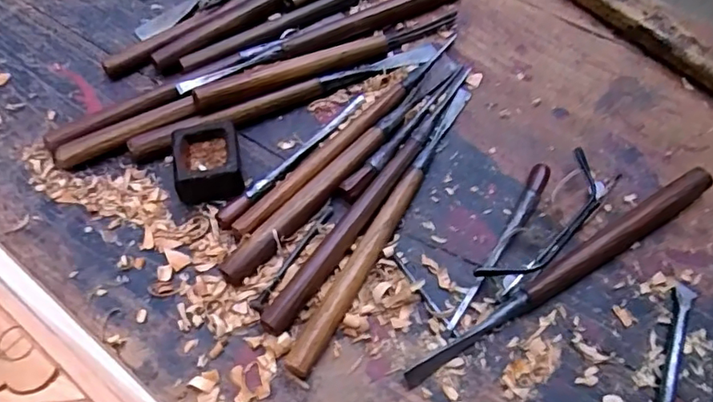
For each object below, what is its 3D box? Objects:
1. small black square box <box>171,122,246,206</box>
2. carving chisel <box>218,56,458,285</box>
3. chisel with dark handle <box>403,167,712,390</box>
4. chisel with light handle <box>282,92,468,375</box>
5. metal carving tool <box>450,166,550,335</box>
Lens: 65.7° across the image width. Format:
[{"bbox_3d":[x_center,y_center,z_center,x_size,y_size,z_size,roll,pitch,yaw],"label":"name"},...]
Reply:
[{"bbox_3d":[-0.105,-0.028,0.391,0.044,0.028,0.050,-12,62,-7],"label":"small black square box"},{"bbox_3d":[-0.002,-0.032,0.399,0.020,0.014,0.246,38,67,18],"label":"carving chisel"},{"bbox_3d":[0.135,0.045,0.356,0.247,0.018,0.019,-29,65,-15],"label":"chisel with dark handle"},{"bbox_3d":[0.021,0.006,0.378,0.021,0.016,0.246,26,64,13],"label":"chisel with light handle"},{"bbox_3d":[0.097,0.027,0.369,0.012,0.014,0.138,31,65,15],"label":"metal carving tool"}]

